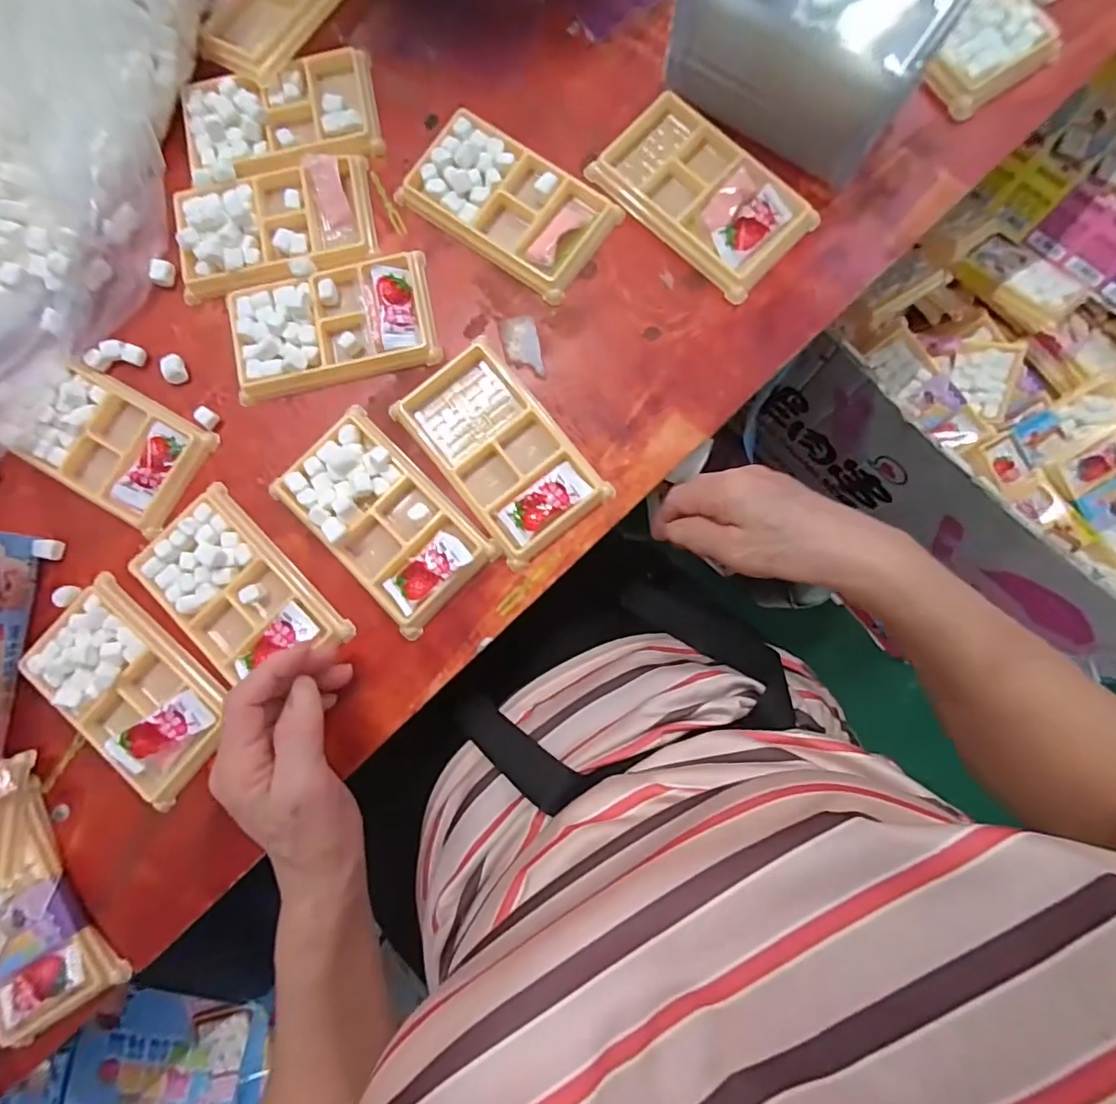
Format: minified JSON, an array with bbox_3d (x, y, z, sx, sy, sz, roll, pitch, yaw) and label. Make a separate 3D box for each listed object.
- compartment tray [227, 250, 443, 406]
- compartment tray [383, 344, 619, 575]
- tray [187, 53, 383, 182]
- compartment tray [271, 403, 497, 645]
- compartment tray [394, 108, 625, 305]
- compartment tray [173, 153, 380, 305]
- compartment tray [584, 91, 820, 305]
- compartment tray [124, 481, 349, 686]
[{"bbox_3d":[-0.151,-0.151,0.369,0.133,0.012,0.078,-11,85,2],"label":"compartment tray"},{"bbox_3d":[-0.038,-0.065,0.356,0.076,0.014,0.135,-41,85,-1],"label":"compartment tray"},{"bbox_3d":[-0.193,-0.303,0.389,0.130,0.013,0.077,-10,85,2],"label":"tray"},{"bbox_3d":[-0.113,-0.021,0.352,0.133,0.018,0.074,44,88,5],"label":"compartment tray"},{"bbox_3d":[-0.034,-0.233,0.373,0.134,0.010,0.075,36,88,5],"label":"compartment tray"},{"bbox_3d":[-0.193,-0.222,0.383,0.134,0.025,0.085,-8,85,2],"label":"compartment tray"},{"bbox_3d":[0.094,-0.236,0.367,0.132,0.010,0.076,44,88,5],"label":"compartment tray"},{"bbox_3d":[-0.204,0.029,0.356,0.076,0.015,0.131,-45,85,-1],"label":"compartment tray"}]

